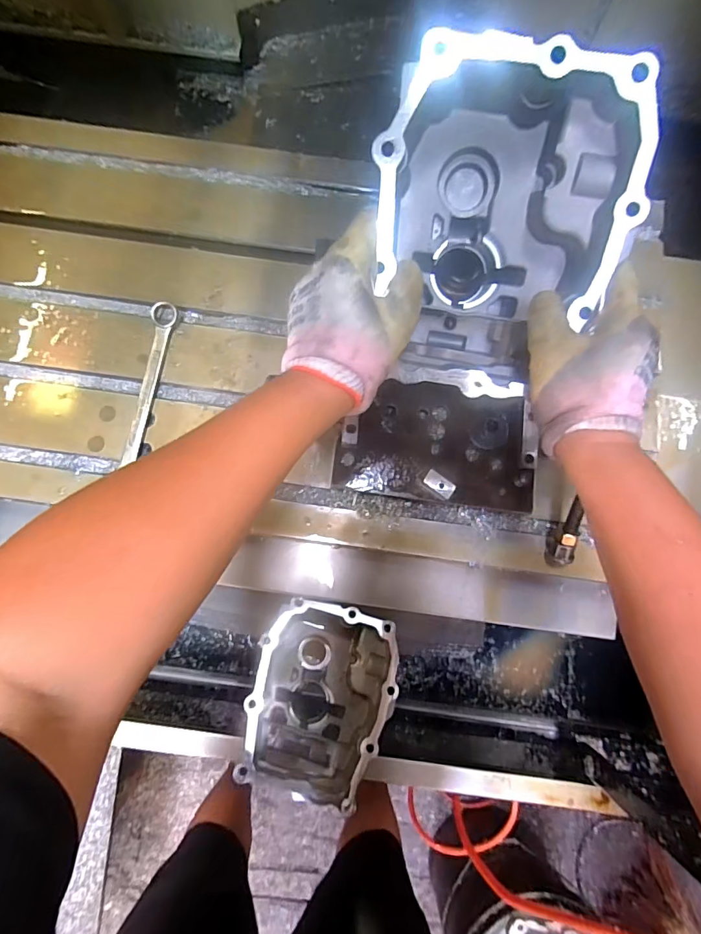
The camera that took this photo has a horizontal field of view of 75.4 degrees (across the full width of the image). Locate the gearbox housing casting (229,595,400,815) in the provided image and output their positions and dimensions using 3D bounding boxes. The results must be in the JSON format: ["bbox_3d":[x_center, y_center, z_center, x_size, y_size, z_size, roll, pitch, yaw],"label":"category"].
[{"bbox_3d":[-0.041,0.331,0.669,0.185,0.146,0.237,20,65,3],"label":"gearbox housing casting"}]

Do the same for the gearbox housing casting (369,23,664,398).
[{"bbox_3d":[0.122,-0.210,0.398,0.193,0.168,0.226,6,116,6],"label":"gearbox housing casting"}]

